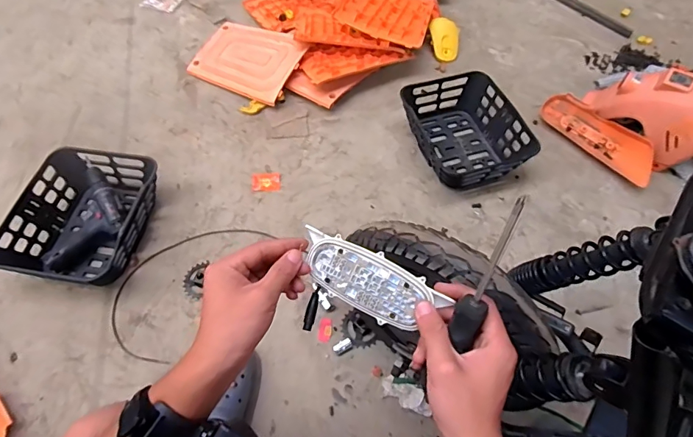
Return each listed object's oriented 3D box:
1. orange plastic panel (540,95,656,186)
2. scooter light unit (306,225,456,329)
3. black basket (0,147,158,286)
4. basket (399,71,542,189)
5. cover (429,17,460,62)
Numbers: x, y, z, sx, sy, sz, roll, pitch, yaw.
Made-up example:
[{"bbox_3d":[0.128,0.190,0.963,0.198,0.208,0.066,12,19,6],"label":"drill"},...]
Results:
[{"bbox_3d":[0.697,-0.230,1.174,0.112,0.060,0.342,-47,67,16],"label":"orange plastic panel"},{"bbox_3d":[0.019,0.058,0.396,0.139,0.025,0.045,25,63,16],"label":"scooter light unit"},{"bbox_3d":[-0.588,-0.003,0.978,0.269,0.118,0.322,9,59,4],"label":"black basket"},{"bbox_3d":[0.310,-0.241,1.148,0.276,0.101,0.329,-15,60,-10],"label":"basket"},{"bbox_3d":[0.320,-0.580,1.382,0.097,0.026,0.146,-5,90,-7],"label":"cover"}]

